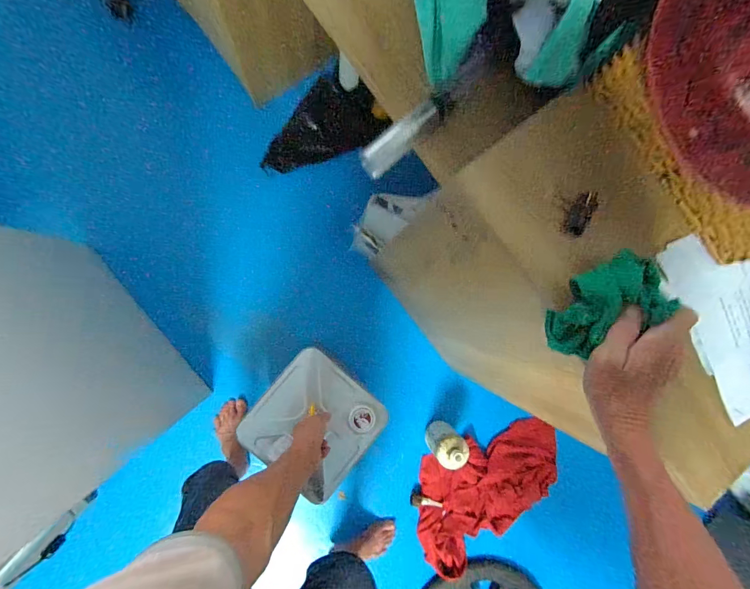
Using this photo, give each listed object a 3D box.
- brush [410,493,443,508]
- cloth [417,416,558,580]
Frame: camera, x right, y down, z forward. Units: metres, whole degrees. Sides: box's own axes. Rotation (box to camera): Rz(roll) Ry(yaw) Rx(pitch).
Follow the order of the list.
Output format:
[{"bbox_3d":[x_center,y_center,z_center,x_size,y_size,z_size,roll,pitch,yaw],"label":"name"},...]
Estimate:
[{"bbox_3d":[0.167,0.676,1.158,0.104,0.012,0.038,6,87,11],"label":"brush"},{"bbox_3d":[0.366,0.613,1.159,0.576,0.054,0.335,-35,93,-8],"label":"cloth"}]

